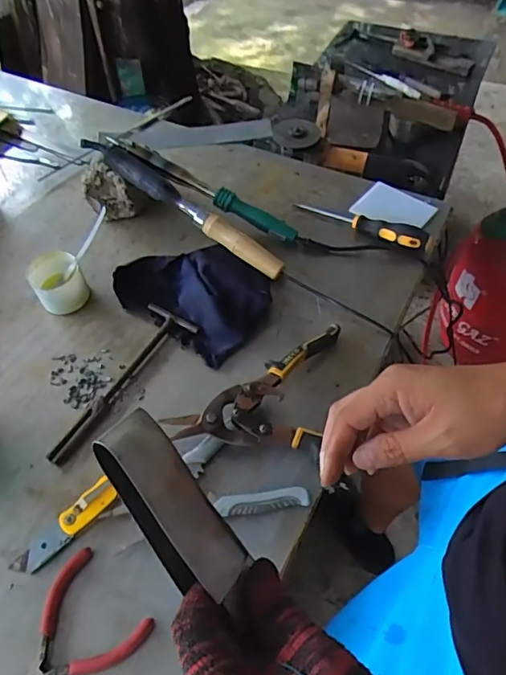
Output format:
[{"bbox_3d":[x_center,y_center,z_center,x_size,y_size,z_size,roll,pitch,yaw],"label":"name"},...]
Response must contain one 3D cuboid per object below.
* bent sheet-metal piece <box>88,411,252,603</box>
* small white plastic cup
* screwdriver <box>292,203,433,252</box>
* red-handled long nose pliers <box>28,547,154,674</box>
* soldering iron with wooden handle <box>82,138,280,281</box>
[{"bbox_3d":[-0.044,0.091,0.281,0.041,0.027,0.105,-37,97,-20],"label":"bent sheet-metal piece"},{"bbox_3d":[-0.252,-0.070,0.673,0.061,0.056,0.065,-2,55,2],"label":"small white plastic cup"},{"bbox_3d":[0.153,-0.165,0.731,0.199,0.029,0.036,23,60,18],"label":"screwdriver"},{"bbox_3d":[-0.172,0.274,0.454,0.100,0.010,0.141,37,65,25],"label":"red-handled long nose pliers"},{"bbox_3d":[-0.095,-0.181,0.702,0.326,0.030,0.027,36,63,9],"label":"soldering iron with wooden handle"}]

